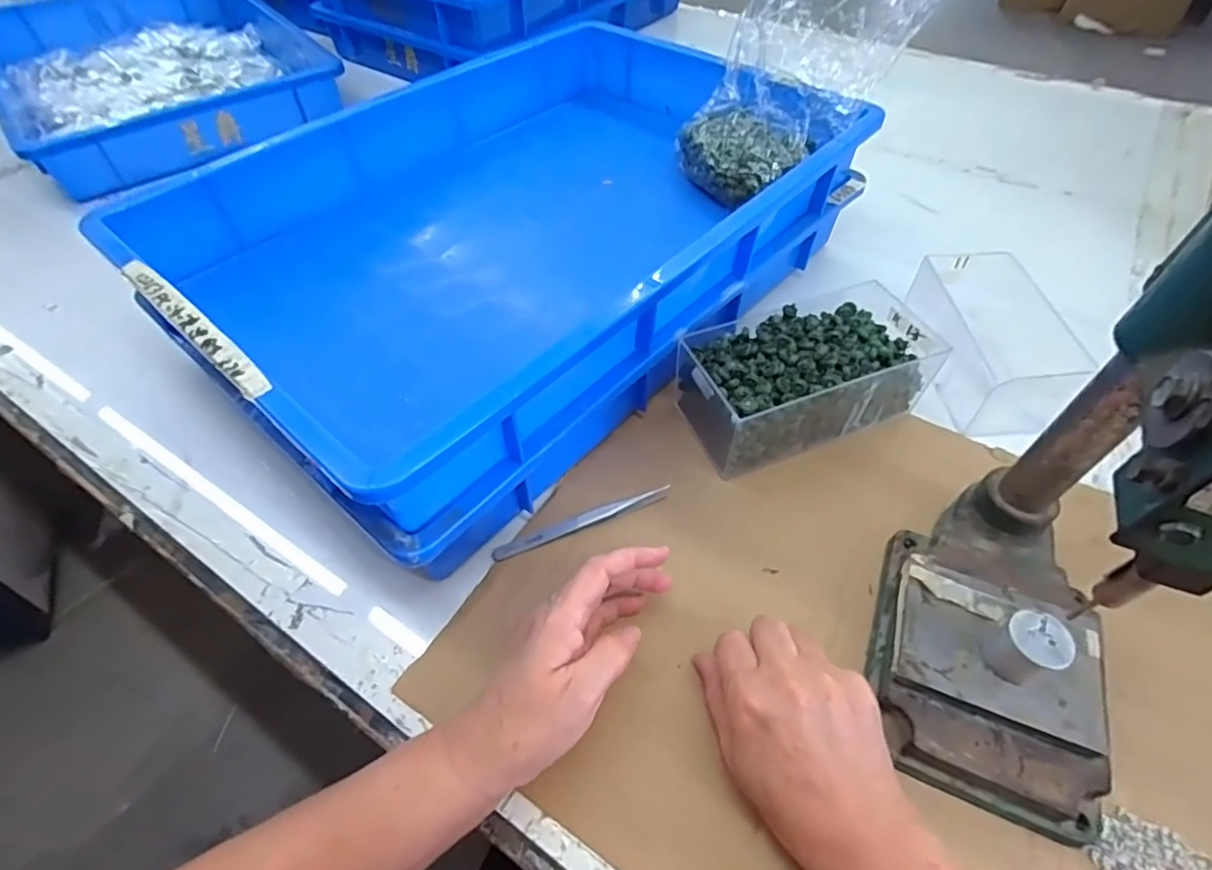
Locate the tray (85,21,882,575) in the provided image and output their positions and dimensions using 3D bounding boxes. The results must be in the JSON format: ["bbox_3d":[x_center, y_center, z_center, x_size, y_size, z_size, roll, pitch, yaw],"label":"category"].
[{"bbox_3d":[-0.065,-0.179,0.526,0.367,0.137,0.544,34,60,24],"label":"tray"}]

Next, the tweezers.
[{"bbox_3d":[-0.016,0.060,0.417,0.130,0.004,0.012,-19,53,-13],"label":"tweezers"}]

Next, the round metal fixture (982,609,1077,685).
[{"bbox_3d":[0.218,0.111,0.308,0.029,0.033,0.028,0,52,1],"label":"round metal fixture"}]

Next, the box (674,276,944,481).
[{"bbox_3d":[0.149,-0.047,0.457,0.180,0.076,0.098,-16,52,-11],"label":"box"}]

